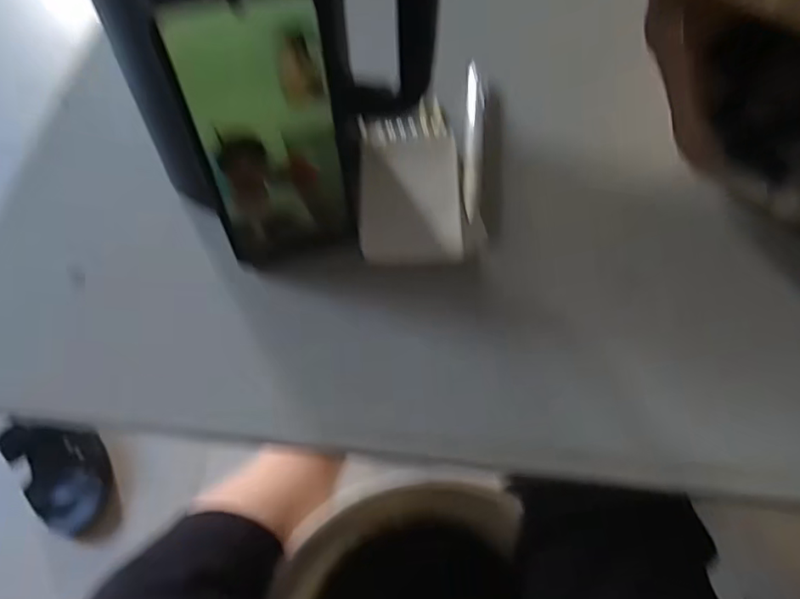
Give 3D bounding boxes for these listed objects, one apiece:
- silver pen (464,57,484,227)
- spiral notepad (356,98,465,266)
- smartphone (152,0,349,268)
[{"bbox_3d":[0.055,-0.118,0.423,0.014,0.012,0.139,4,62,1],"label":"silver pen"},{"bbox_3d":[0.007,-0.086,0.403,0.067,0.012,0.135,-2,62,-2],"label":"spiral notepad"},{"bbox_3d":[-0.070,-0.084,0.313,0.073,0.156,0.010,-14,52,-10],"label":"smartphone"}]

